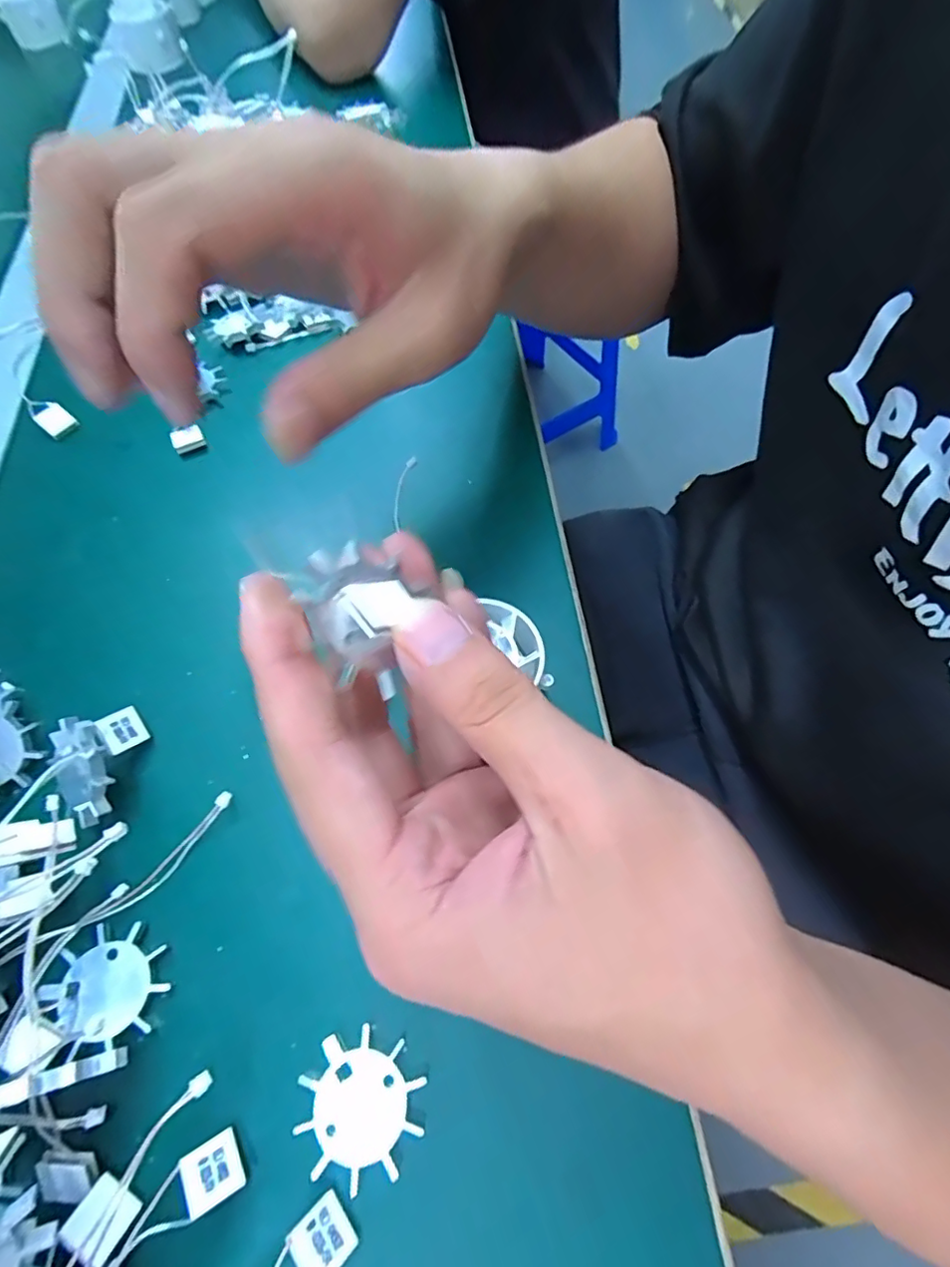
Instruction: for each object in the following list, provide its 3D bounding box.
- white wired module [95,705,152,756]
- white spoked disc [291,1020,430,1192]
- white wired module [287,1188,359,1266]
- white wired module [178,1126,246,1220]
[{"bbox_3d":[-0.143,0.039,0.233,0.016,0.004,0.016,-33,100,-50],"label":"white wired module"},{"bbox_3d":[-0.037,0.149,0.182,0.036,0.004,0.037,-1,61,1],"label":"white spoked disc"},{"bbox_3d":[-0.044,0.175,0.166,0.016,0.004,0.016,42,37,26],"label":"white wired module"},{"bbox_3d":[-0.079,0.163,0.174,0.016,0.004,0.016,-15,48,-31],"label":"white wired module"}]

